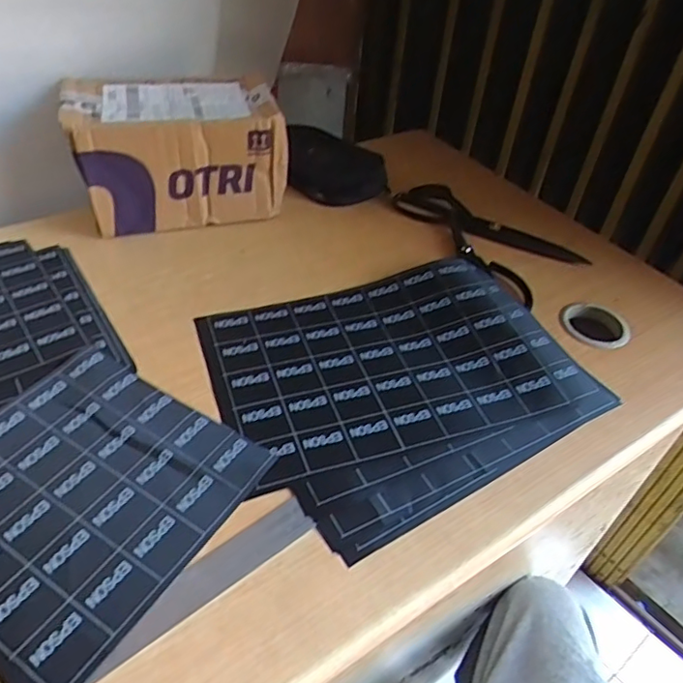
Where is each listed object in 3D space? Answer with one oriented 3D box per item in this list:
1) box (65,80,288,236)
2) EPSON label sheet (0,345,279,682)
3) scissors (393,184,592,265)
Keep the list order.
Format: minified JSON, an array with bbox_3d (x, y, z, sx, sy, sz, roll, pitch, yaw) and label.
[{"bbox_3d":[-0.186,-0.221,0.672,0.217,0.126,0.129,-10,46,-16],"label":"box"},{"bbox_3d":[-0.192,0.107,0.419,0.207,0.004,0.206,26,48,20],"label":"EPSON label sheet"},{"bbox_3d":[0.178,-0.147,0.703,0.242,0.022,0.068,32,50,25],"label":"scissors"}]

